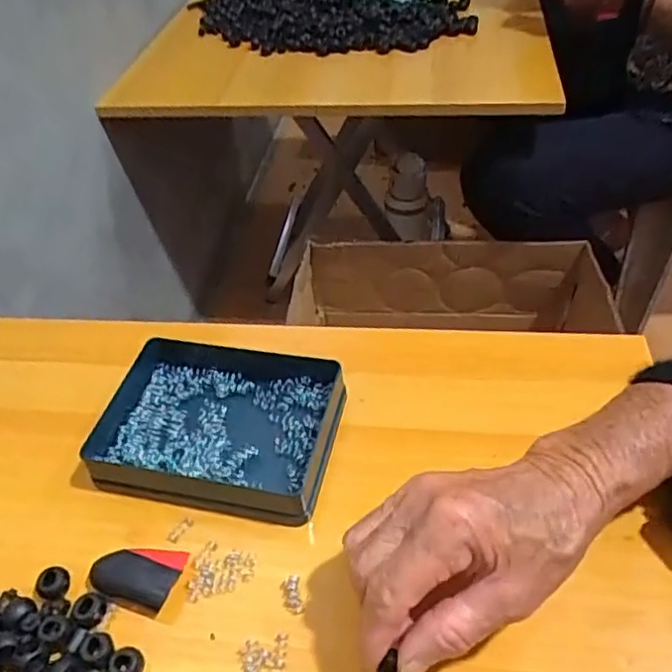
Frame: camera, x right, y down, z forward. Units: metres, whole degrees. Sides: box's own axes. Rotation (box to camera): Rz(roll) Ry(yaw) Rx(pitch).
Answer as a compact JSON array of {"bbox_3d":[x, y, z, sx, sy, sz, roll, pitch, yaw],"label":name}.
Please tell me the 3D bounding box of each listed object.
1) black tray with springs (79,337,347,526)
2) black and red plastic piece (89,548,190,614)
[{"bbox_3d":[-0.080,0.056,0.418,0.156,0.030,0.113,7,46,12],"label":"black tray with springs"},{"bbox_3d":[-0.112,0.135,0.353,0.048,0.016,0.032,9,47,14],"label":"black and red plastic piece"}]

